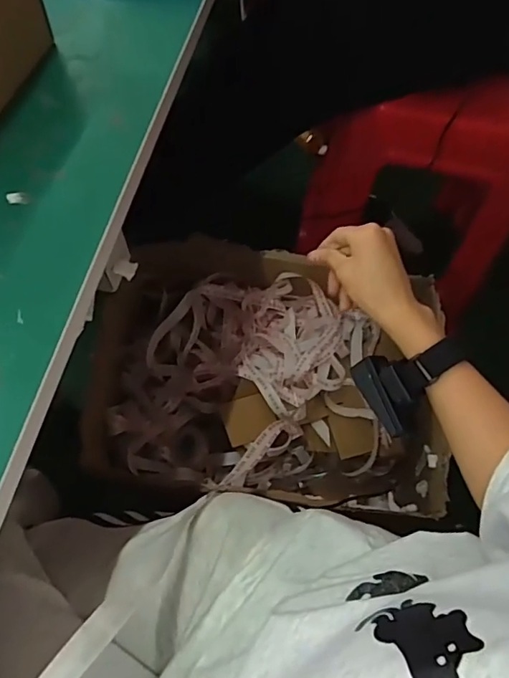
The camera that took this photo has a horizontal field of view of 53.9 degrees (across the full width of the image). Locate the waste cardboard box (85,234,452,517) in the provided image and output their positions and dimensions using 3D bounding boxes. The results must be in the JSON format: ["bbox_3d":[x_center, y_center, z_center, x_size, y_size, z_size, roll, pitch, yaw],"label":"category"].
[{"bbox_3d":[0.012,0.059,0.799,0.506,0.207,0.380,5,66,0],"label":"waste cardboard box"}]

